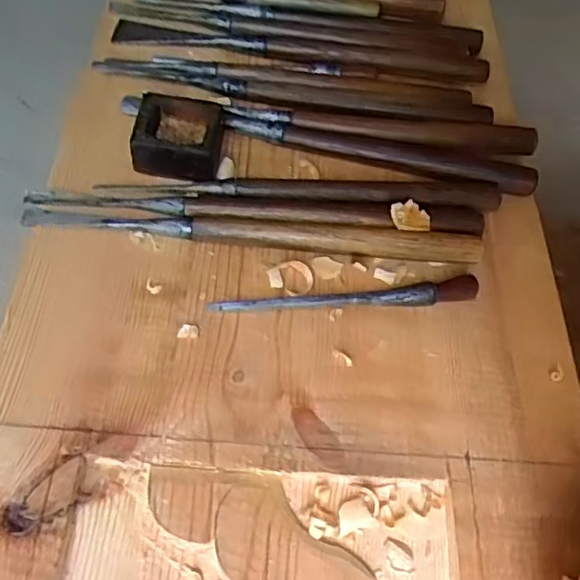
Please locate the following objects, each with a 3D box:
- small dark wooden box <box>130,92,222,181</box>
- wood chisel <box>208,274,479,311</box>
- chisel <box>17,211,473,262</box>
[{"bbox_3d":[-0.066,-0.091,0.362,0.047,0.026,0.048,6,57,-7],"label":"small dark wooden box"},{"bbox_3d":[0.031,0.003,0.327,0.145,0.009,0.017,-3,59,-13],"label":"wood chisel"},{"bbox_3d":[-0.019,-0.033,0.340,0.249,0.012,0.016,8,57,-6],"label":"chisel"}]

